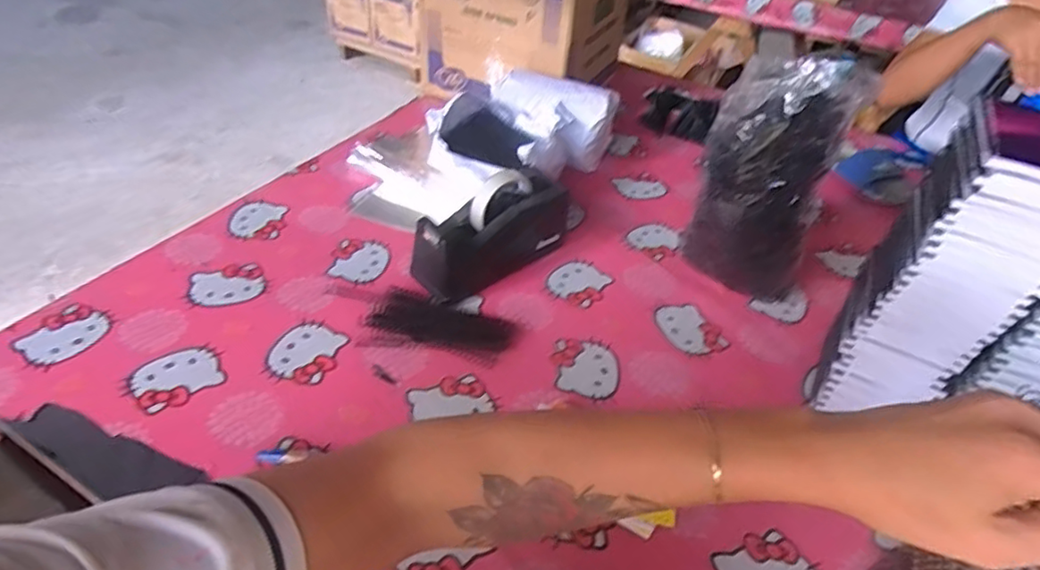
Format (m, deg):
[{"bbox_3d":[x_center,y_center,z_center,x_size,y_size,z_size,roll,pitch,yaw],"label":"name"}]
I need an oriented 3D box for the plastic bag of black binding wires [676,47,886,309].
[{"bbox_3d":[0.283,-0.123,0.698,0.135,0.303,0.134,19,43,15],"label":"plastic bag of black binding wires"}]

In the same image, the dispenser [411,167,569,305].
[{"bbox_3d":[-0.029,-0.070,0.735,0.207,0.104,0.087,-29,51,-33],"label":"dispenser"}]

